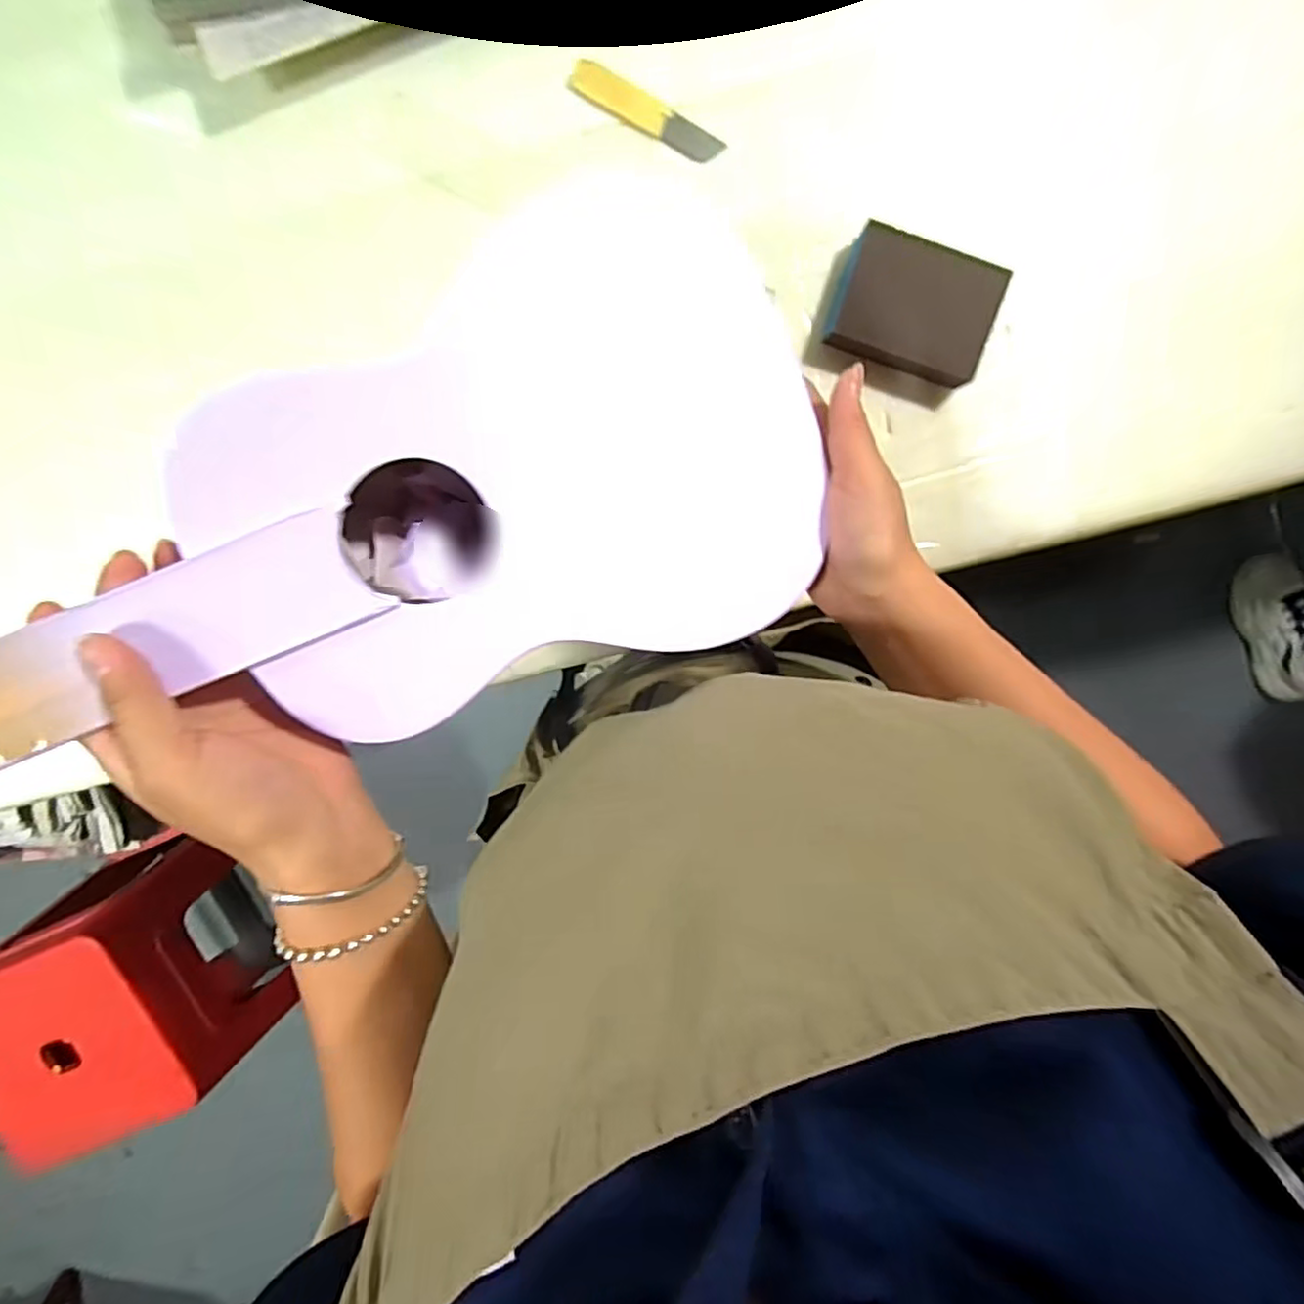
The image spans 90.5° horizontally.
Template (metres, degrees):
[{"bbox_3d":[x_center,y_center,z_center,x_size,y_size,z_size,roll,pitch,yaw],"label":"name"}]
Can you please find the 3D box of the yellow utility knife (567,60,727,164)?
[{"bbox_3d":[-0.003,-0.338,0.406,0.101,0.007,0.019,26,97,-6],"label":"yellow utility knife"}]

